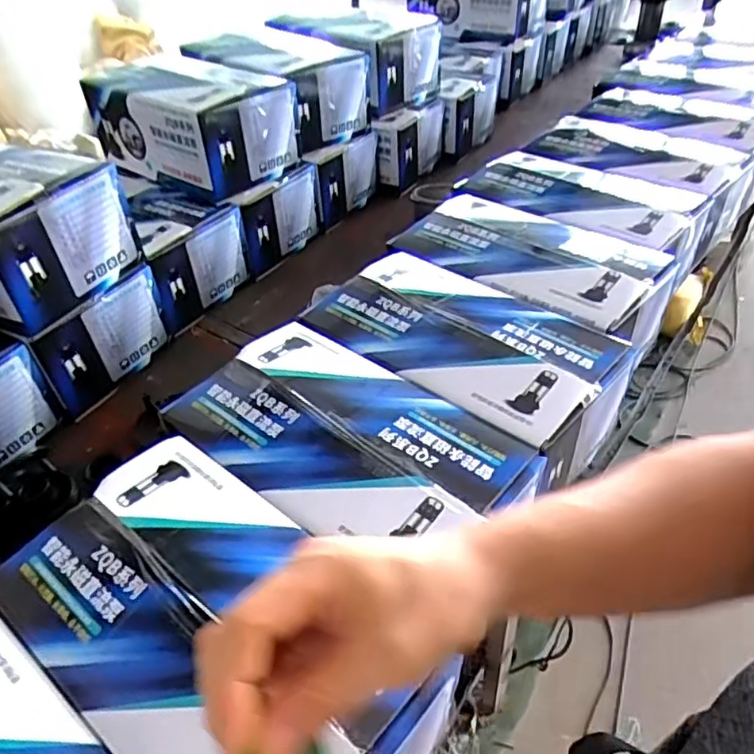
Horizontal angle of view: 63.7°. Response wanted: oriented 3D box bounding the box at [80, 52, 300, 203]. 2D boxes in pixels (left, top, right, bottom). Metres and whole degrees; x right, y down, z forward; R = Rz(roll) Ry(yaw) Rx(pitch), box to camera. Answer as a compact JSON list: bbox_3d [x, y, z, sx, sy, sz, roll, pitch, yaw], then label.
[{"bbox_3d":[-0.360,-0.520,1.223,0.396,0.170,0.239,26,50,29],"label":"box"}]

